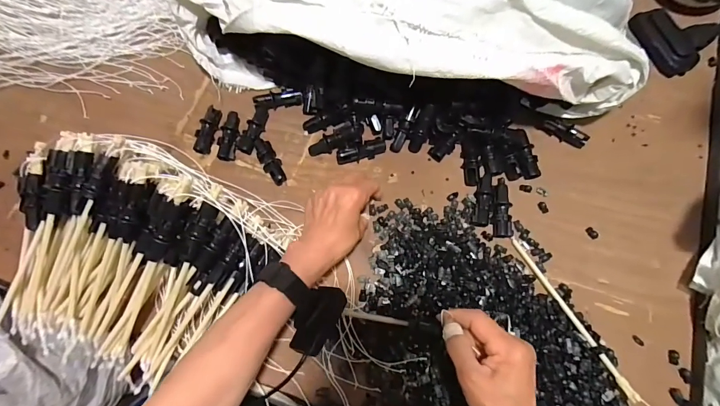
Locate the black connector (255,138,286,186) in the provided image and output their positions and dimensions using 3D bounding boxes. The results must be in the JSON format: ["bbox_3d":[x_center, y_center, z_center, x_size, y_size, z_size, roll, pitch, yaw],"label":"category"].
[{"bbox_3d":[-0.119,-0.055,0.487,0.024,0.017,0.067,-27,74,-8],"label":"black connector"}]

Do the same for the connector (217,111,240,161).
[{"bbox_3d":[-0.176,-0.090,0.498,0.024,0.018,0.068,6,72,3],"label":"connector"}]

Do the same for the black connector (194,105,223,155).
[{"bbox_3d":[-0.207,-0.099,0.500,0.017,0.022,0.065,13,73,5],"label":"black connector"}]

